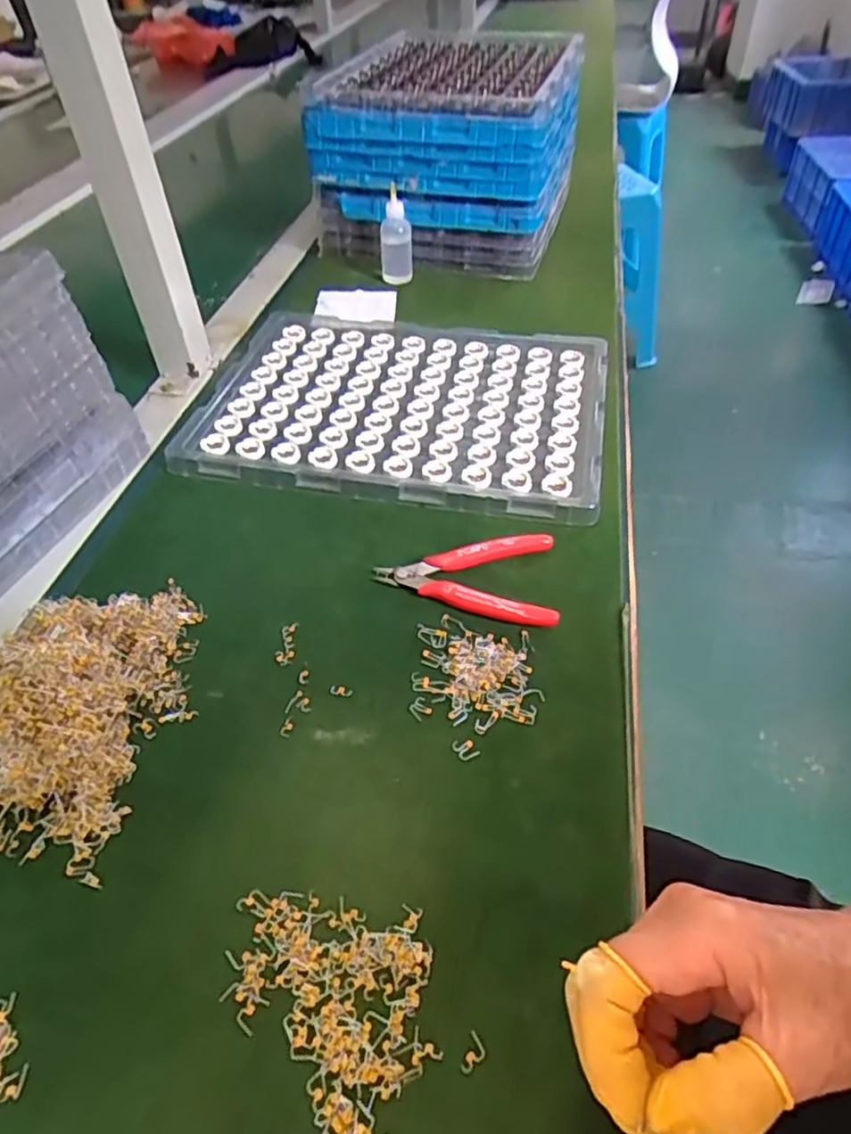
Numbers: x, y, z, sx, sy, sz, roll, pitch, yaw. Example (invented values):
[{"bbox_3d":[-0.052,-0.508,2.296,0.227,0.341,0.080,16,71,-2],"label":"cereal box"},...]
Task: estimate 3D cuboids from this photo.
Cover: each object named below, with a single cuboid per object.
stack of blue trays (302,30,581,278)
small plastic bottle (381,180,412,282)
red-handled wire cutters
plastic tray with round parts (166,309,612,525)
[{"bbox_3d":[0.040,-0.551,0.884,0.272,0.164,0.358,9,47,13],"label":"stack of blue trays"},{"bbox_3d":[-0.034,-0.381,0.783,0.034,0.098,0.029,-10,46,-6],"label":"small plastic bottle"},{"bbox_3d":[0.027,0.007,0.464,0.120,0.010,0.077,-1,45,3],"label":"red-handled wire cutters"},{"bbox_3d":[-0.024,-0.154,0.614,0.363,0.018,0.259,7,46,11],"label":"plastic tray with round parts"}]

